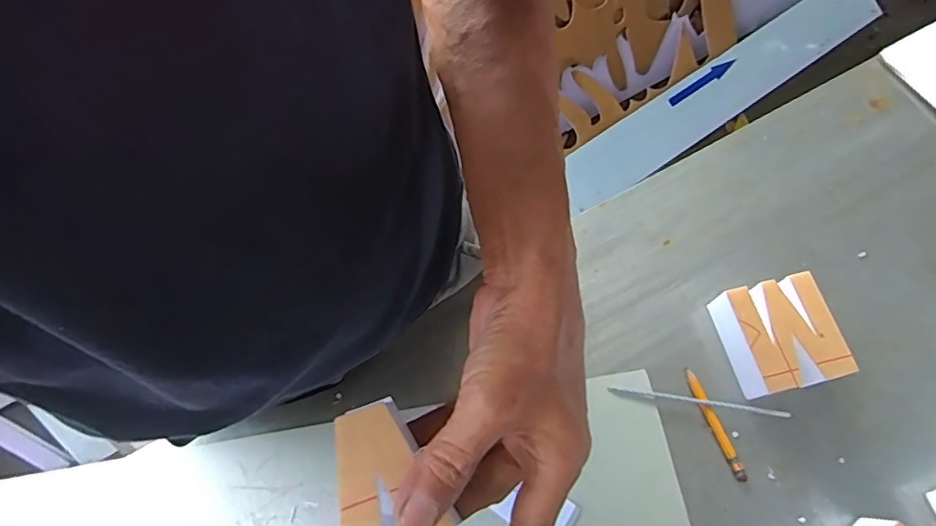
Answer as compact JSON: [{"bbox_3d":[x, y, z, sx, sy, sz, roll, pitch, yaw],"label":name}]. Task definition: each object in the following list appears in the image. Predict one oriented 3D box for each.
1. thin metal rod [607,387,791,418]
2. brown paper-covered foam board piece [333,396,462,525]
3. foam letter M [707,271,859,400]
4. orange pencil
[{"bbox_3d":[0.184,0.110,0.439,0.136,0.008,0.005,8,69,6],"label":"thin metal rod"},{"bbox_3d":[-0.037,0.108,0.244,0.048,0.017,0.082,-30,70,-9],"label":"brown paper-covered foam board piece"},{"bbox_3d":[0.247,0.060,0.442,0.076,0.047,0.082,-15,70,-3],"label":"foam letter M"},{"bbox_3d":[0.195,0.128,0.434,0.009,0.005,0.089,-21,69,-5],"label":"orange pencil"}]

